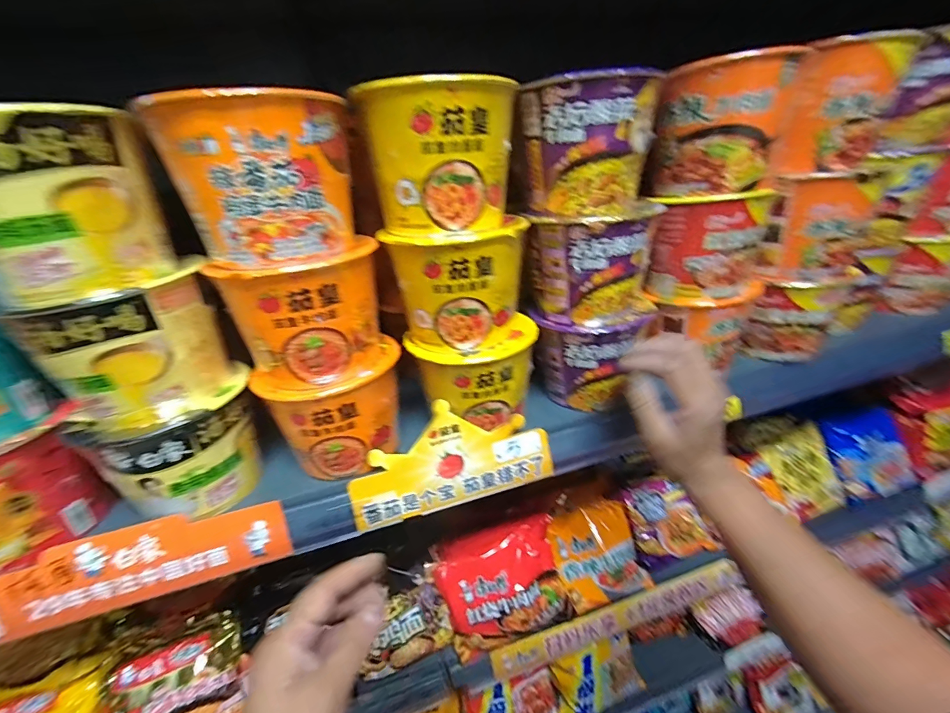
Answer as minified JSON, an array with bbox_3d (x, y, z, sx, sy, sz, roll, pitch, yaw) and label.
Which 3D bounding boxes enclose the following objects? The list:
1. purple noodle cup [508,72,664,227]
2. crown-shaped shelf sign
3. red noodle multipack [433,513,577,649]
[{"bbox_3d":[0.100,-0.181,0.357,0.104,0.102,0.109,-26,34,-34],"label":"purple noodle cup"},{"bbox_3d":[-0.022,0.095,0.391,0.194,0.096,0.004,-12,7,-13],"label":"crown-shaped shelf sign"},{"bbox_3d":[0.040,0.314,0.564,0.178,0.118,0.102,-7,27,-2],"label":"red noodle multipack"}]

